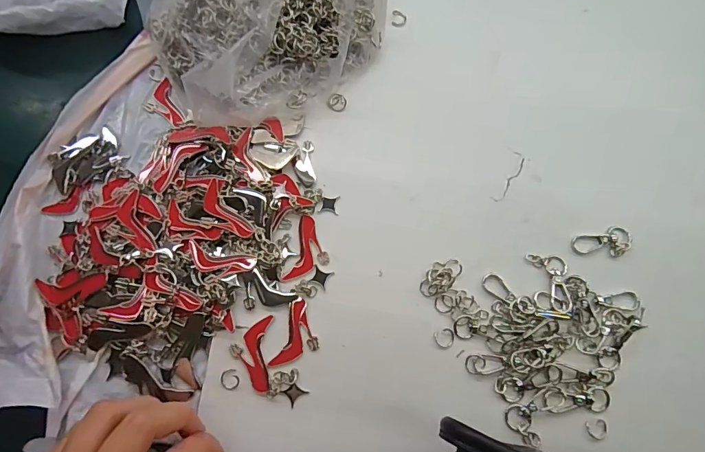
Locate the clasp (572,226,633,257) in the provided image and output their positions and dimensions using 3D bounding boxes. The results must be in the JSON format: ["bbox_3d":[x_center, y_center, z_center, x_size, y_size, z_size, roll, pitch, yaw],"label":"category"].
[{"bbox_3d":[0.172,0.013,0.280,0.040,0.007,0.021,-13,78,-4],"label":"clasp"}]

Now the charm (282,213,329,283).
[{"bbox_3d":[-0.029,0.017,0.279,0.026,0.004,0.046,15,77,3],"label":"charm"}]

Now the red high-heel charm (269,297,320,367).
[{"bbox_3d":[-0.034,0.071,0.263,0.025,0.004,0.045,20,77,4],"label":"red high-heel charm"}]

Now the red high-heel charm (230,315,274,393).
[{"bbox_3d":[-0.065,0.082,0.260,0.025,0.004,0.046,1,77,-1],"label":"red high-heel charm"}]

